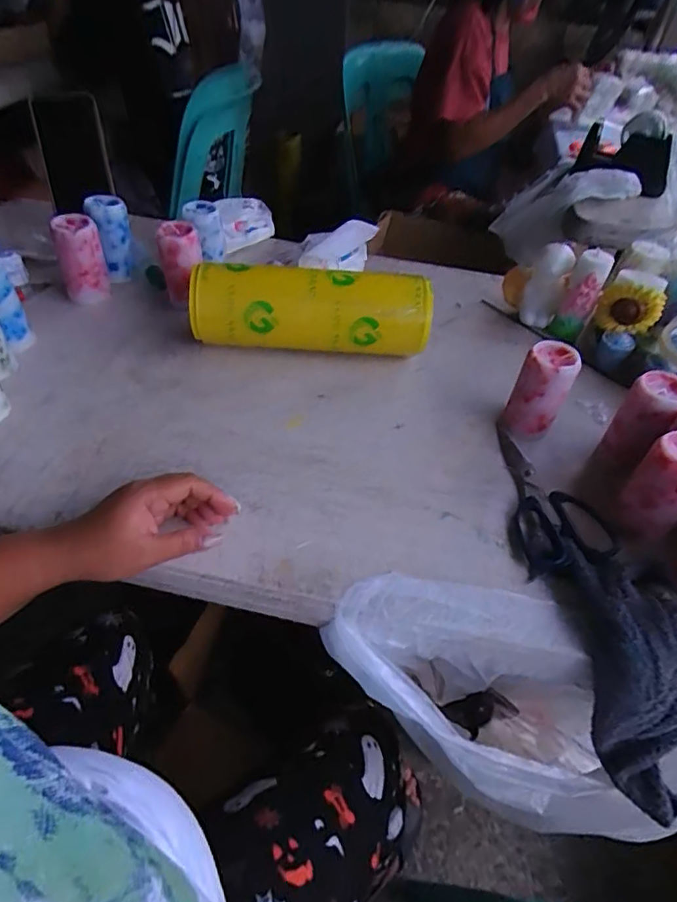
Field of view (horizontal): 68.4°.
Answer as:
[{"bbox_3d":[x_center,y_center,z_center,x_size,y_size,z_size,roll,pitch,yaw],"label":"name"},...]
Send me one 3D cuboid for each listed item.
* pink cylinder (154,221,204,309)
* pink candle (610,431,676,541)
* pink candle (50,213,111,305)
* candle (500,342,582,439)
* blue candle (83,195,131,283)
[{"bbox_3d":[-0.200,-0.236,0.639,0.046,0.094,0.049,31,53,22],"label":"pink cylinder"},{"bbox_3d":[0.279,0.030,0.432,0.064,0.082,0.052,-31,57,-28],"label":"pink candle"},{"bbox_3d":[-0.327,-0.241,0.634,0.057,0.097,0.047,-15,51,-17],"label":"pink candle"},{"bbox_3d":[0.209,-0.061,0.521,0.053,0.094,0.056,27,52,19],"label":"candle"},{"bbox_3d":[-0.296,-0.275,0.660,0.046,0.105,0.049,-15,51,-17],"label":"blue candle"}]

